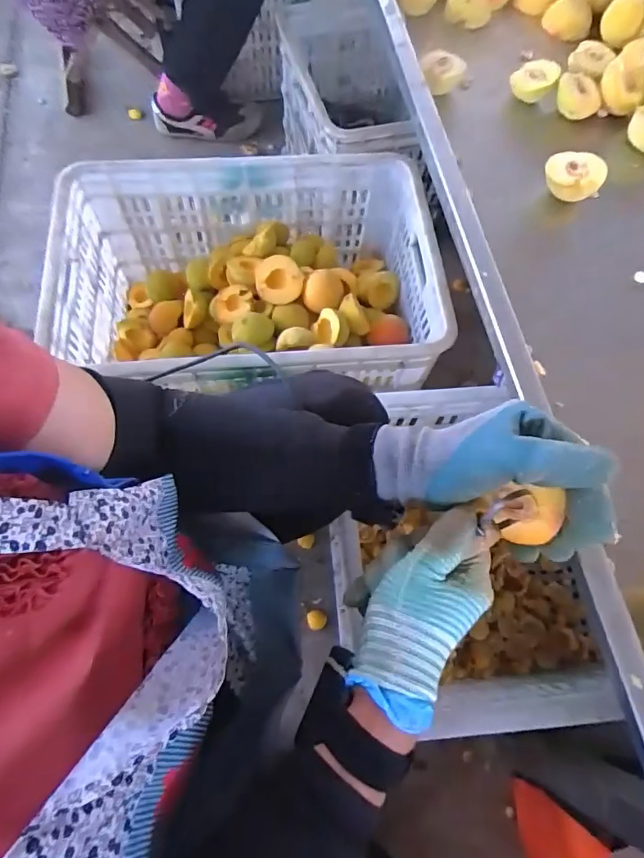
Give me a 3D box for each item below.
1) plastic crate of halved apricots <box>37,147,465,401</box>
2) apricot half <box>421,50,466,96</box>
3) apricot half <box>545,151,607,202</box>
[{"bbox_3d":[-0.106,-0.206,0.768,0.514,0.223,0.364,-6,68,-5],"label":"plastic crate of halved apricots"},{"bbox_3d":[0.146,-0.437,0.601,0.045,0.026,0.056,-35,67,14],"label":"apricot half"},{"bbox_3d":[0.274,-0.276,0.533,0.060,0.027,0.049,31,70,10],"label":"apricot half"}]

